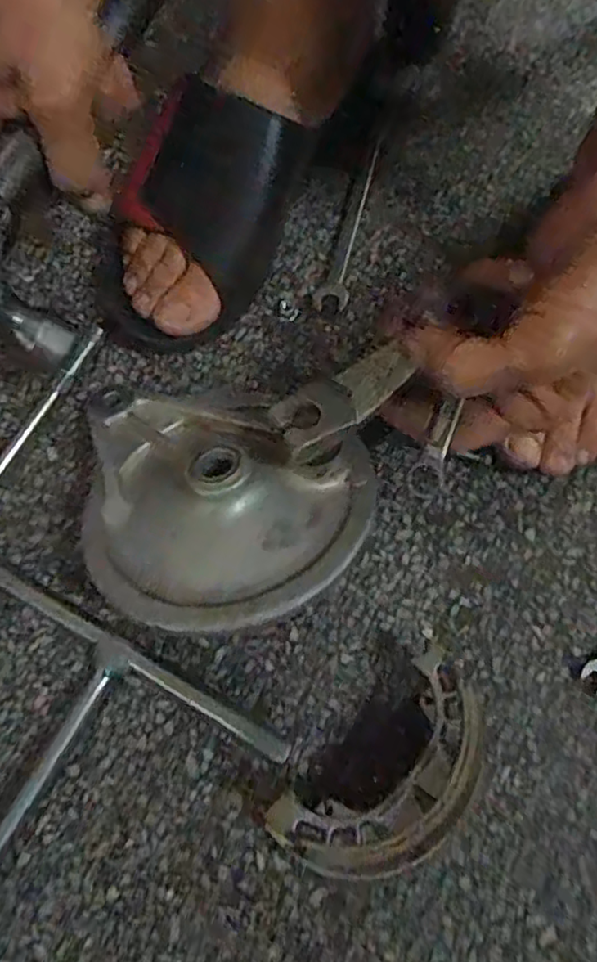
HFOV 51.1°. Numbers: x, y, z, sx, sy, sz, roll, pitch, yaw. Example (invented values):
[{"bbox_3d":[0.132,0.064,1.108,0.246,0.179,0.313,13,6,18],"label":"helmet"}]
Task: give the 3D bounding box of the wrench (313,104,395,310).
[{"bbox_3d":[0.039,-0.168,0.379,0.018,0.007,0.149,17,73,6],"label":"wrench"}]

